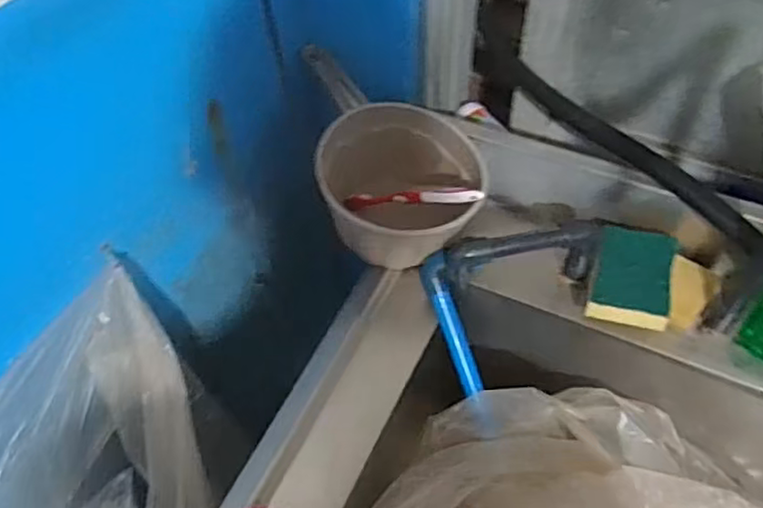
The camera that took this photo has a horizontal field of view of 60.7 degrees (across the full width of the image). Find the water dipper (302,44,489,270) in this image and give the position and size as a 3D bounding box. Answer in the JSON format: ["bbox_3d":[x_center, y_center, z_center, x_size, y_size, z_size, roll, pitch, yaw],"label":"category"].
[{"bbox_3d":[0.019,-0.106,0.705,0.172,0.109,0.221,-4,53,-1],"label":"water dipper"}]

